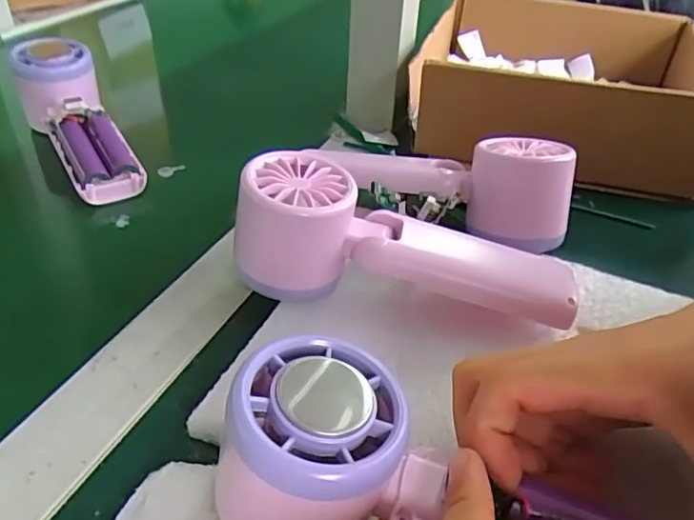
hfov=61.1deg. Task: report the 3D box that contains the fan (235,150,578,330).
[{"bbox_3d":[0.030,-0.007,0.286,0.159,0.064,0.050,5,37,4],"label":"fan"}]

